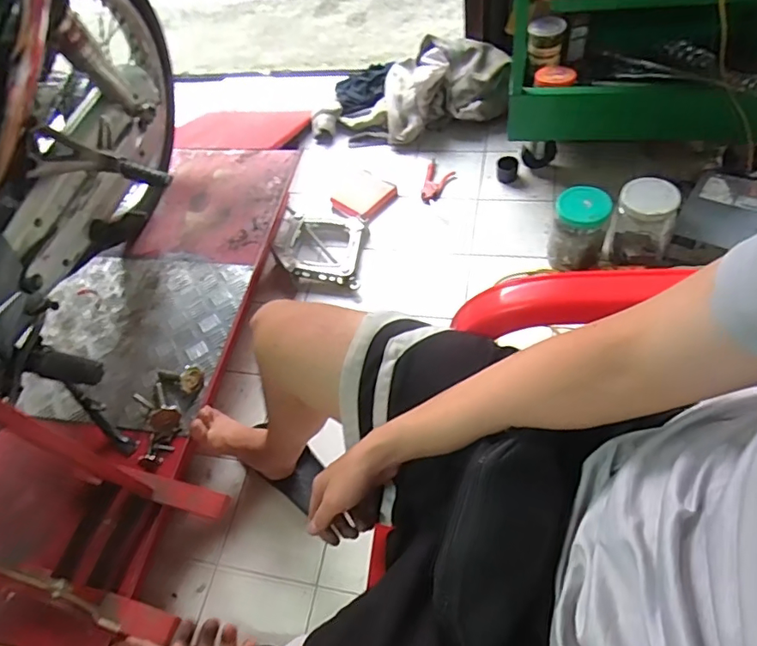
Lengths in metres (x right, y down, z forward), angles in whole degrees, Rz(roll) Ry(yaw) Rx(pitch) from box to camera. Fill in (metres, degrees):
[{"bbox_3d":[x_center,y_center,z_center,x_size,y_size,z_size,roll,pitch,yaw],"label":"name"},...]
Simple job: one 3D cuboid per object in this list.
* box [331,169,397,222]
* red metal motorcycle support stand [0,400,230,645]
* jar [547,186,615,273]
[{"bbox_3d":[-0.048,-0.354,1.454,0.143,0.023,0.166,32,67,27],"label":"box"},{"bbox_3d":[-0.373,0.260,0.674,0.169,0.380,0.206,10,59,16],"label":"red metal motorcycle support stand"},{"bbox_3d":[0.449,-0.210,1.171,0.120,0.164,0.109,19,62,21],"label":"jar"}]

